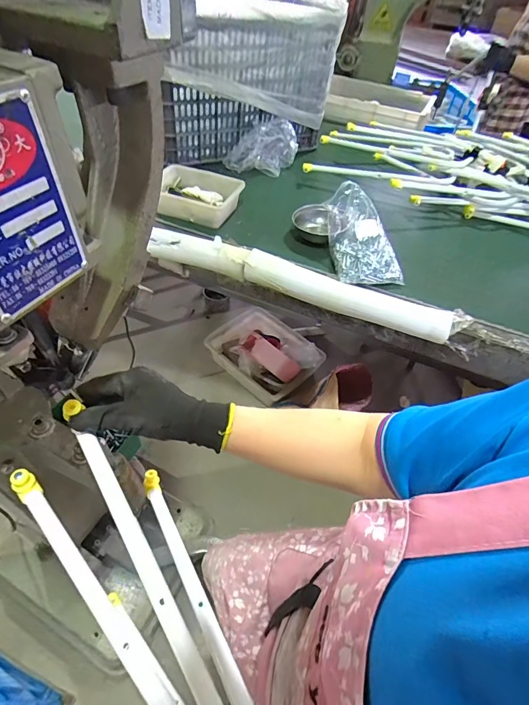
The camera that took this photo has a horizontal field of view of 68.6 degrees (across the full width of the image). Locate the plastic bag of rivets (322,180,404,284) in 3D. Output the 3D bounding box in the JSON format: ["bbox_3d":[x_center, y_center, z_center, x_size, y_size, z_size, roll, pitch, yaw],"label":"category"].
[{"bbox_3d":[0.243,-0.299,0.954,0.154,0.150,0.243,-6,49,-9],"label":"plastic bag of rivets"}]

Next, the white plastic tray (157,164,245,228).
[{"bbox_3d":[-0.195,-0.443,1.094,0.221,0.089,0.160,17,50,11],"label":"white plastic tray"}]

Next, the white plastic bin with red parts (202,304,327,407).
[{"bbox_3d":[0.010,-0.025,1.871,0.537,0.172,0.425,36,55,24],"label":"white plastic bin with red parts"}]

